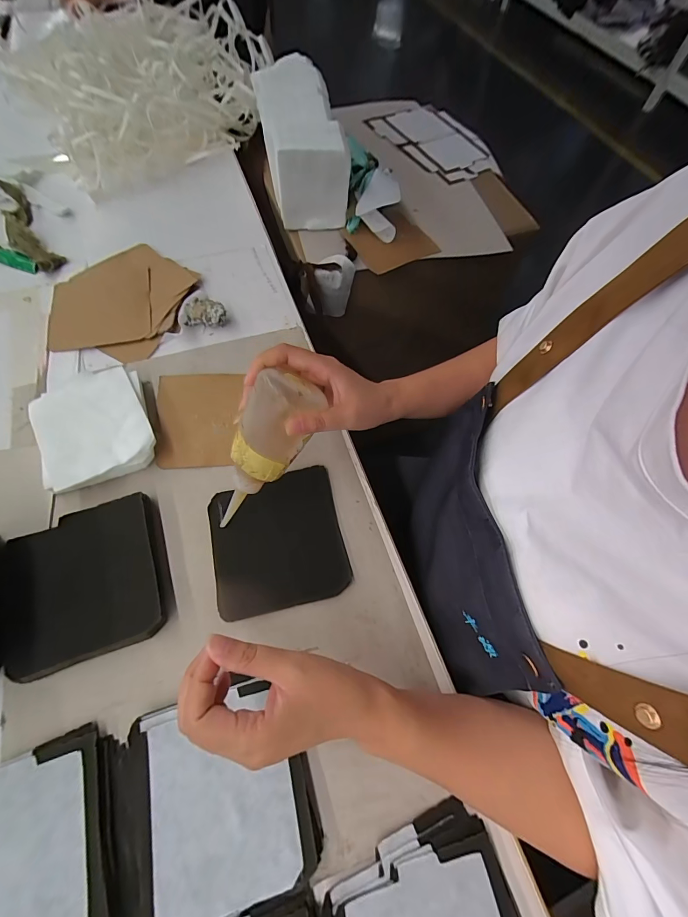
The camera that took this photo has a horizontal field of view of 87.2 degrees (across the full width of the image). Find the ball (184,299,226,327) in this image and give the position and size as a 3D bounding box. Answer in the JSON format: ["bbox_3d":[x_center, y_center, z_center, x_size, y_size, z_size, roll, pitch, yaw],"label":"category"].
[{"bbox_3d":[-0.185,-0.194,0.486,0.053,0.026,0.027,9,64,0],"label":"ball"}]

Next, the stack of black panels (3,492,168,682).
[{"bbox_3d":[-0.244,0.115,0.346,0.125,0.016,0.137,-15,67,-10],"label":"stack of black panels"}]

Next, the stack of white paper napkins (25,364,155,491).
[{"bbox_3d":[-0.282,-0.037,0.410,0.114,0.025,0.136,-24,69,-14],"label":"stack of white paper napkins"}]

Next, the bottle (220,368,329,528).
[{"bbox_3d":[-0.074,-0.007,0.333,0.052,0.047,0.142,34,111,12],"label":"bottle"}]

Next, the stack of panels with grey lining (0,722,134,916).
[{"bbox_3d":[-0.233,0.306,0.265,0.139,0.016,0.152,-15,67,-11],"label":"stack of panels with grey lining"}]

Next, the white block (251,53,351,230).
[{"bbox_3d":[-0.083,-0.547,0.625,0.113,0.140,0.305,-12,66,-9],"label":"white block"}]

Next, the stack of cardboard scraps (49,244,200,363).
[{"bbox_3d":[-0.309,-0.221,0.500,0.165,0.015,0.187,17,65,4],"label":"stack of cardboard scraps"}]

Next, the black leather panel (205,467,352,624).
[{"bbox_3d":[-0.070,0.084,0.380,0.131,0.005,0.136,-11,66,-9],"label":"black leather panel"}]

